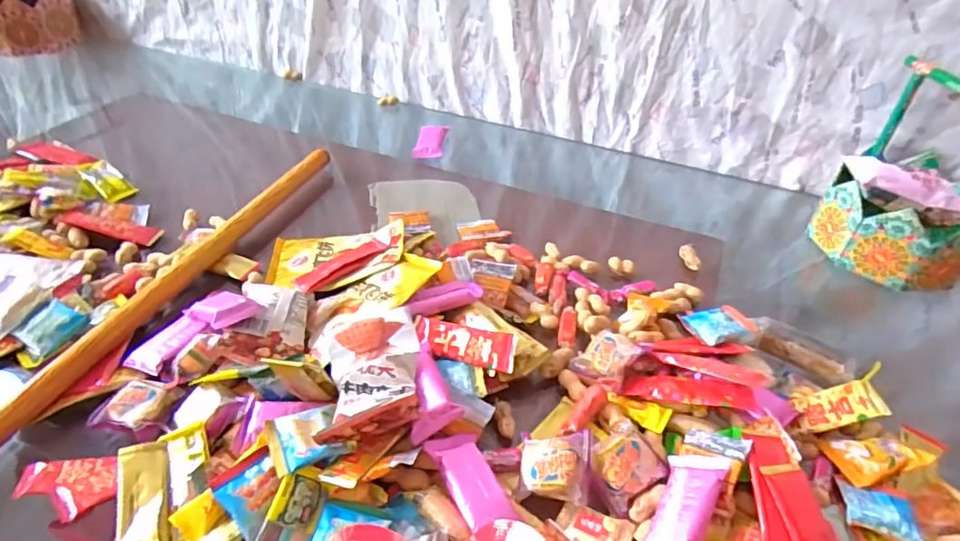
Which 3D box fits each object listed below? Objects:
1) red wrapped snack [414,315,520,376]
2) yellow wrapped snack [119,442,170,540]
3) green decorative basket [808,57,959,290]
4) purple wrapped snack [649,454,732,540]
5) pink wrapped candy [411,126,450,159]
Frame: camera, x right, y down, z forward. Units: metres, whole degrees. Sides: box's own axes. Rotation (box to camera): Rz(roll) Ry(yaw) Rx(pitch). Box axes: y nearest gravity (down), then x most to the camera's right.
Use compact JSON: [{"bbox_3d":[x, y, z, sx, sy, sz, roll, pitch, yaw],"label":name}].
[{"bbox_3d":[-0.014,0.066,0.501,0.102,0.017,0.033,10,75,26],"label":"red wrapped snack"},{"bbox_3d":[-0.241,0.175,0.401,0.033,0.011,0.106,-12,57,-16],"label":"yellow wrapped snack"},{"bbox_3d":[0.505,-0.104,0.634,0.158,0.197,0.187,33,49,31],"label":"green decorative basket"},{"bbox_3d":[0.145,0.171,0.400,0.044,0.013,0.098,-14,25,45],"label":"purple wrapped snack"},{"bbox_3d":[-0.074,-0.200,0.855,0.044,0.025,0.076,6,40,5],"label":"pink wrapped candy"}]

